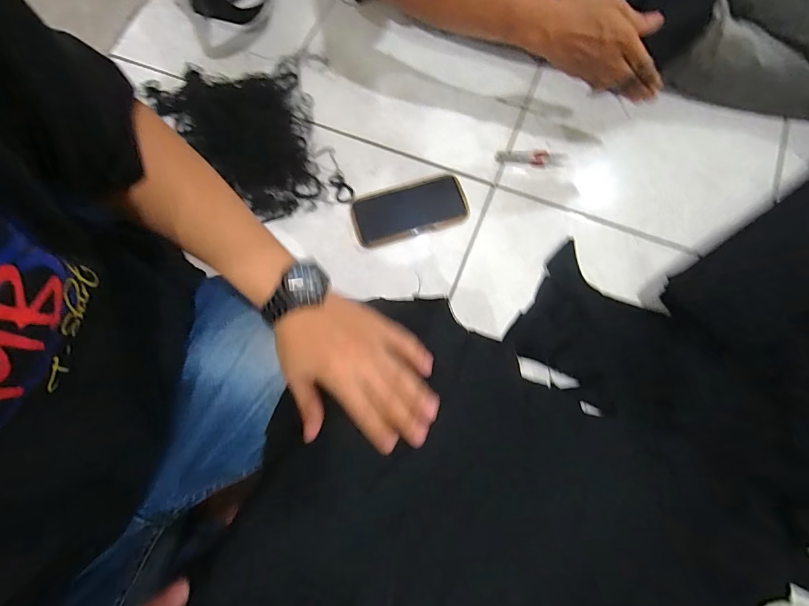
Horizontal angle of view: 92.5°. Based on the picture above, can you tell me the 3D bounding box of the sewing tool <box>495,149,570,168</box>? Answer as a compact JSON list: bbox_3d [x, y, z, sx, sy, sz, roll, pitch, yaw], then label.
[{"bbox_3d":[0.199,-0.224,0.602,0.107,0.015,0.025,5,75,3],"label":"sewing tool"}]

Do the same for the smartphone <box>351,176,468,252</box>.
[{"bbox_3d":[0.007,-0.140,0.586,0.170,0.010,0.082,-14,75,-2],"label":"smartphone"}]

